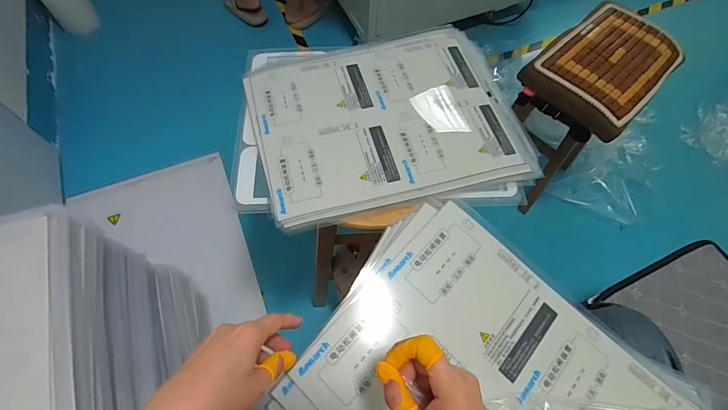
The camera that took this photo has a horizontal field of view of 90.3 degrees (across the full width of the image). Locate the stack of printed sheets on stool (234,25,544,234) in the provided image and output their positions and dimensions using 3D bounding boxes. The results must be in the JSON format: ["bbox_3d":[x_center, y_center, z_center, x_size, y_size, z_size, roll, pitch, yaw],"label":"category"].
[{"bbox_3d":[0.024,-0.141,0.575,0.433,0.023,0.347,-6,63,-5],"label":"stack of printed sheets on stool"}]

